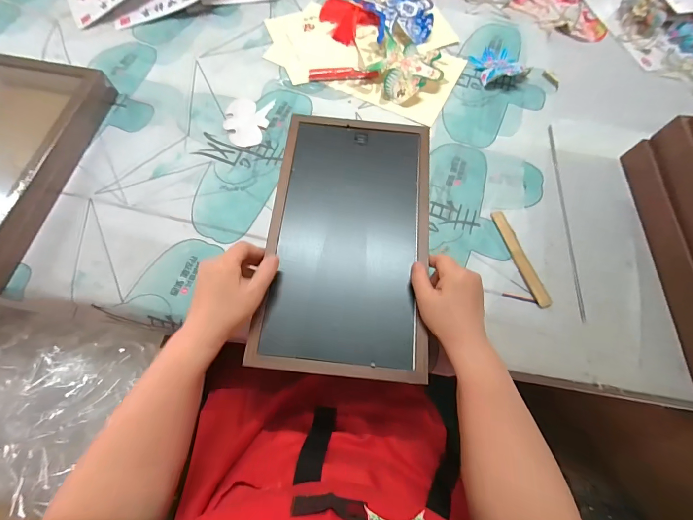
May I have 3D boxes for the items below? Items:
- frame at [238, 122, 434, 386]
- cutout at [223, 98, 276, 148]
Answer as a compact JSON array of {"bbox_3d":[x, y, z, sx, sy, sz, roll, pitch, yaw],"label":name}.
[{"bbox_3d":[0.004,-0.038,0.412,0.196,0.014,0.345,5,71,1],"label":"frame"},{"bbox_3d":[-0.161,-0.221,0.521,0.070,0.004,0.093,8,70,3],"label":"cutout"}]

